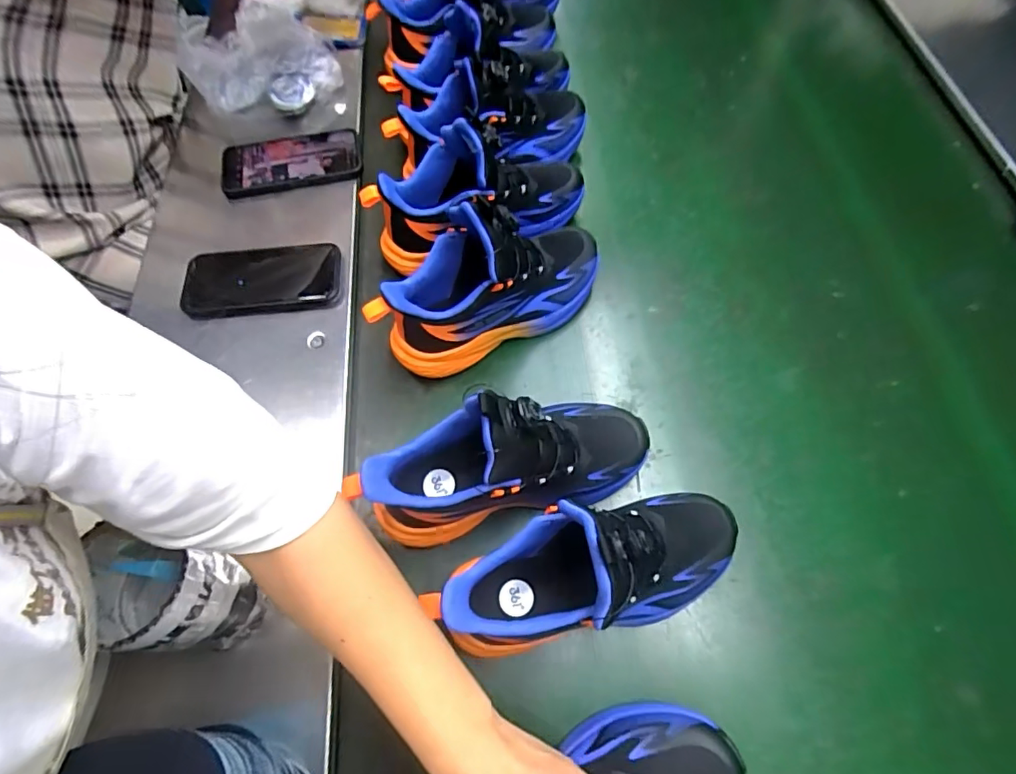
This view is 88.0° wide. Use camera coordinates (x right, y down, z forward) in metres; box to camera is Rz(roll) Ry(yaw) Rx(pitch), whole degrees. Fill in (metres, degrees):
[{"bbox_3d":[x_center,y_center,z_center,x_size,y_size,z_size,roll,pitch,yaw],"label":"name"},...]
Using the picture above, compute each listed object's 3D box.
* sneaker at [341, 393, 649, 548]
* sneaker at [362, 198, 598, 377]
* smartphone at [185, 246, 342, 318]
[{"bbox_3d":[-0.001,0.057,0.424,0.246,0.138,0.077,-19,64,-9],"label":"sneaker"},{"bbox_3d":[-0.014,-0.099,0.506,0.237,0.138,0.086,-25,65,-12],"label":"sneaker"},{"bbox_3d":[-0.264,-0.116,0.567,0.168,0.018,0.081,-6,63,-2],"label":"smartphone"}]

